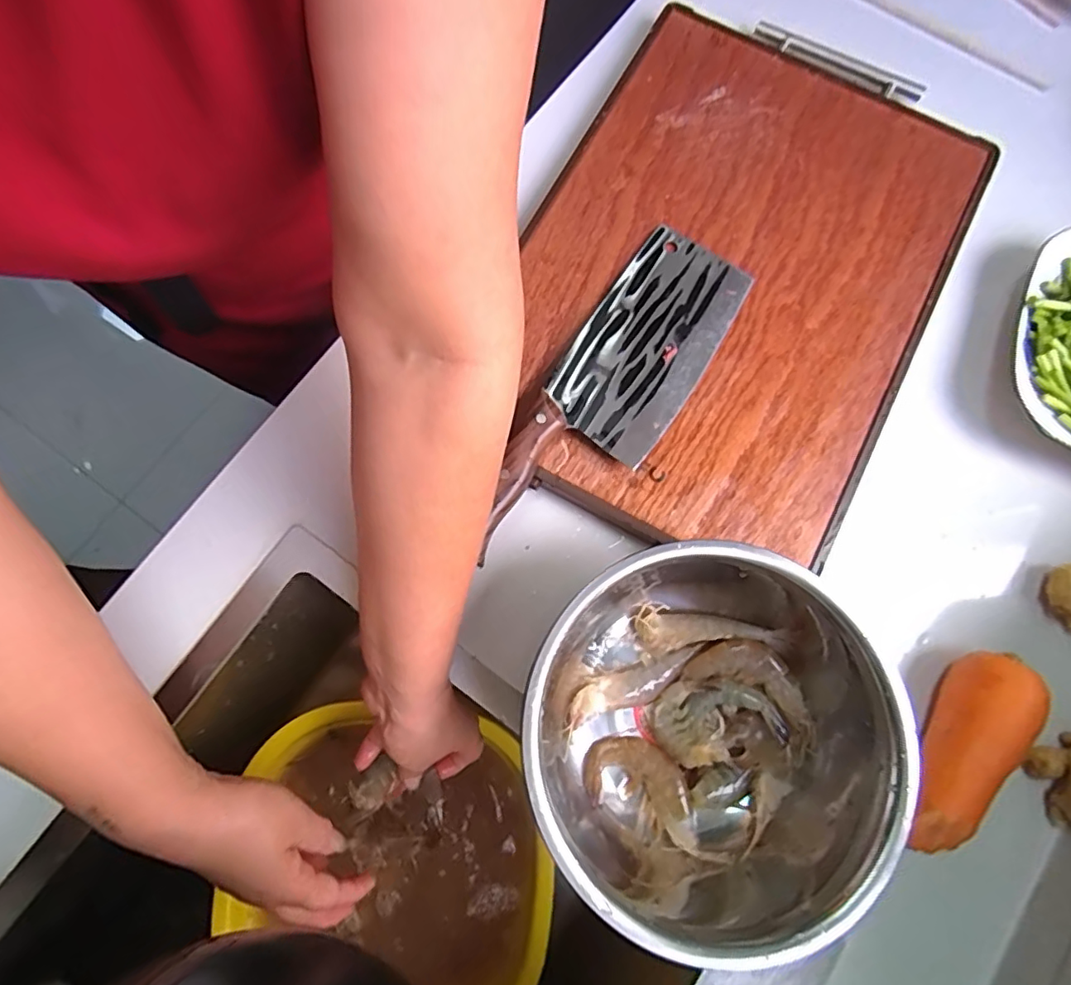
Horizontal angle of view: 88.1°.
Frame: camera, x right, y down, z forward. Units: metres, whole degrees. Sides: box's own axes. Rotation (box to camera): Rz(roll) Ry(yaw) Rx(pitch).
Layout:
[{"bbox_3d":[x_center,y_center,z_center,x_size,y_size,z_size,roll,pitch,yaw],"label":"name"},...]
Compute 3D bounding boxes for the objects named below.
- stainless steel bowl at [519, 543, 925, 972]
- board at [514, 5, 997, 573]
[{"bbox_3d":[0.097,0.151,0.335,0.205,0.090,0.219,0,78,-2],"label":"stainless steel bowl"},{"bbox_3d":[0.149,-0.176,0.418,0.291,0.019,0.438,27,80,5],"label":"board"}]

